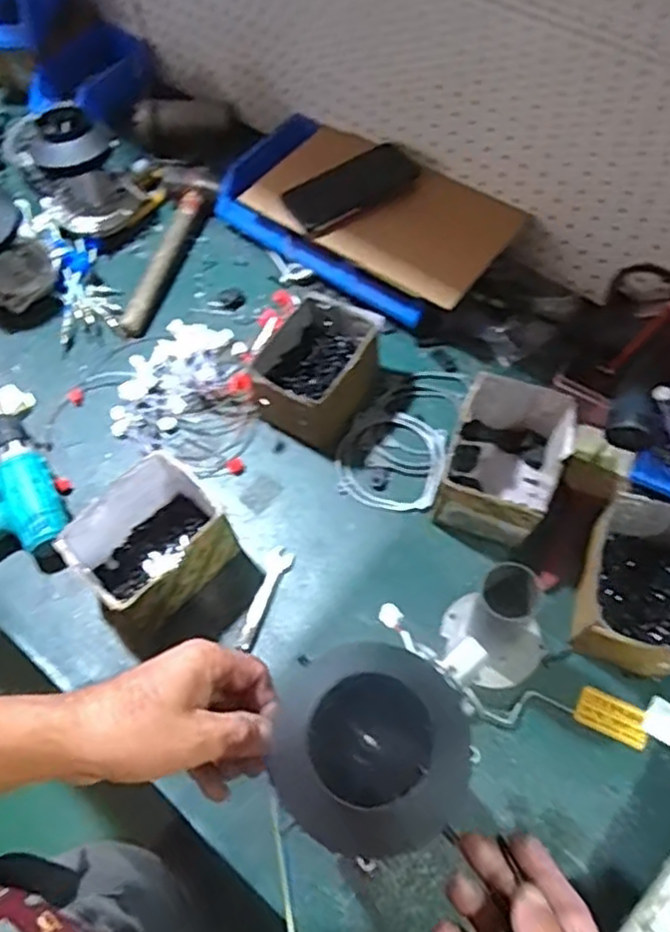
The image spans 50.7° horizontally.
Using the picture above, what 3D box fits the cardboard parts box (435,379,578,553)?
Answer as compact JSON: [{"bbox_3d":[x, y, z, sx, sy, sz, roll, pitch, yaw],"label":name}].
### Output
[{"bbox_3d":[0.180,-0.003,0.751,0.118,0.091,0.157,23,65,16],"label":"cardboard parts box"}]

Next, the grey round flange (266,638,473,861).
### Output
[{"bbox_3d":[0.019,0.149,0.375,0.100,0.031,0.100,-2,61,3],"label":"grey round flange"}]

